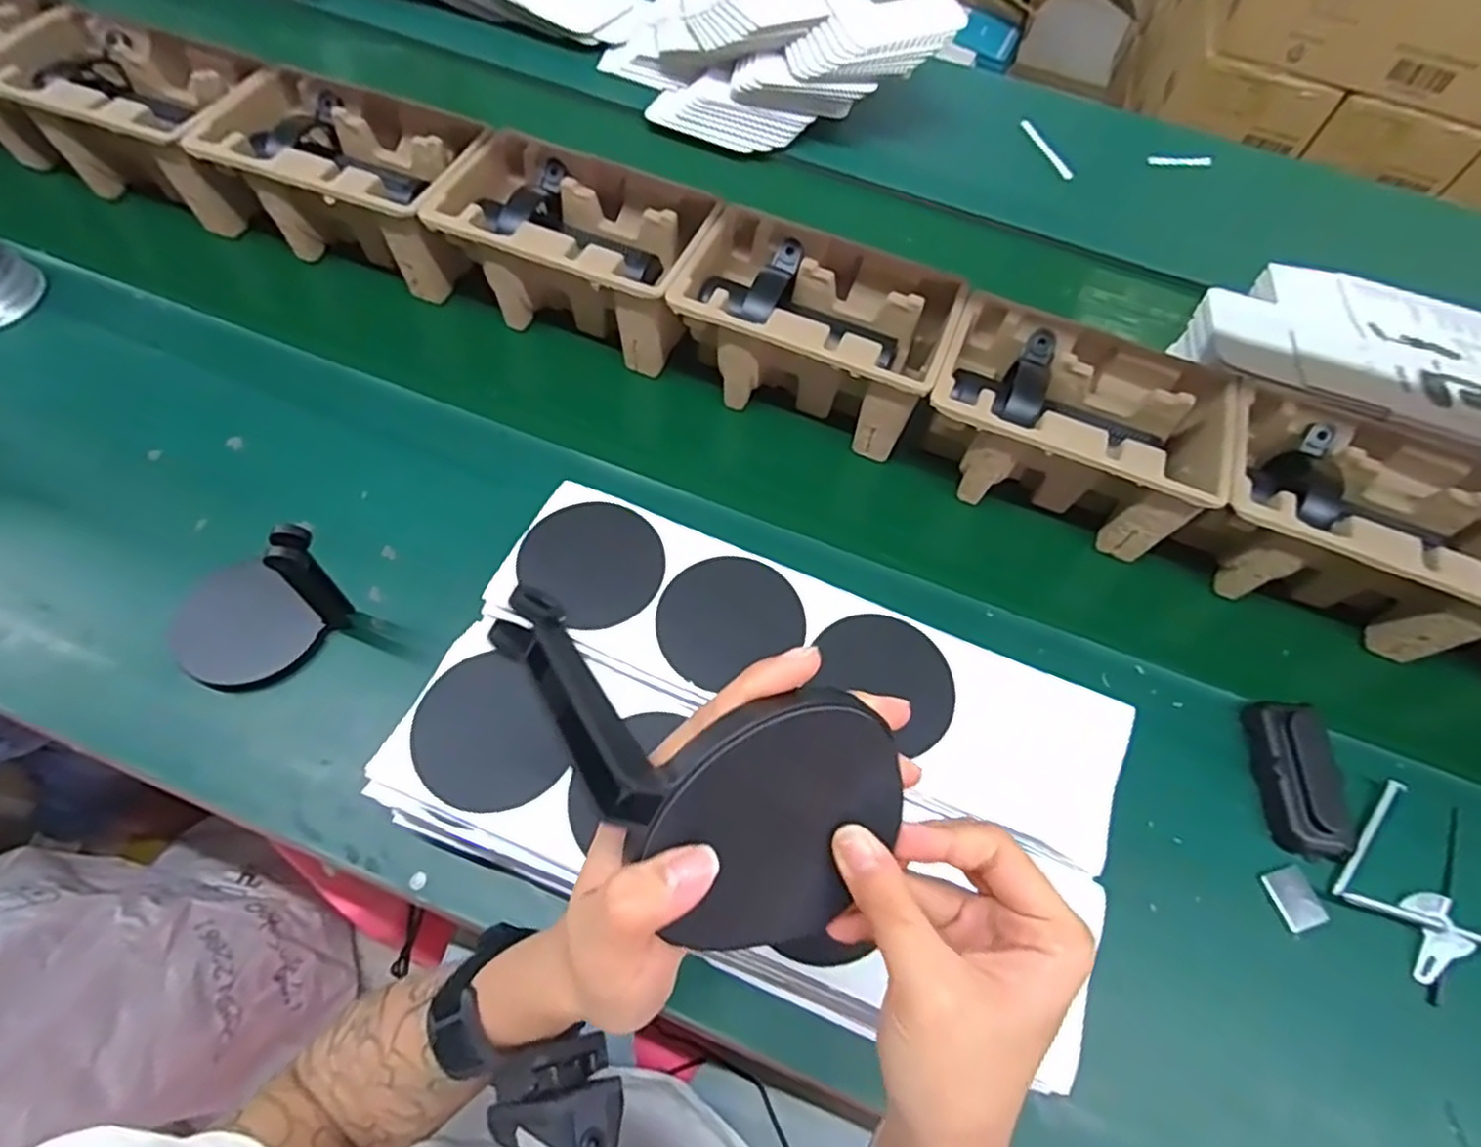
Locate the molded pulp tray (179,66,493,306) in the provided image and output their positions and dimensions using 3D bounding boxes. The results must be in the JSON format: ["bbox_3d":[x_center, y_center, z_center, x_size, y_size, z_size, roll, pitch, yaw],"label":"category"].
[{"bbox_3d":[-0.359,-0.369,0.678,0.230,0.102,0.144,17,64,5],"label":"molded pulp tray"}]

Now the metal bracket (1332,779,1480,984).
[{"bbox_3d":[0.463,0.208,0.486,0.105,0.024,0.086,-36,71,-19],"label":"metal bracket"}]

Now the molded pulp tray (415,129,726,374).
[{"bbox_3d":[-0.145,-0.290,0.666,0.222,0.121,0.147,19,64,6],"label":"molded pulp tray"}]

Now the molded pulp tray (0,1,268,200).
[{"bbox_3d":[-0.579,-0.448,0.693,0.239,0.096,0.142,21,64,7],"label":"molded pulp tray"}]

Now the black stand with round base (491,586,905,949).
[{"bbox_3d":[-0.020,0.062,0.240,0.155,0.077,0.082,42,67,-5],"label":"black stand with round base"}]

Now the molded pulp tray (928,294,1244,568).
[{"bbox_3d":[0.274,-0.125,0.604,0.224,0.101,0.148,21,64,7],"label":"molded pulp tray"}]

